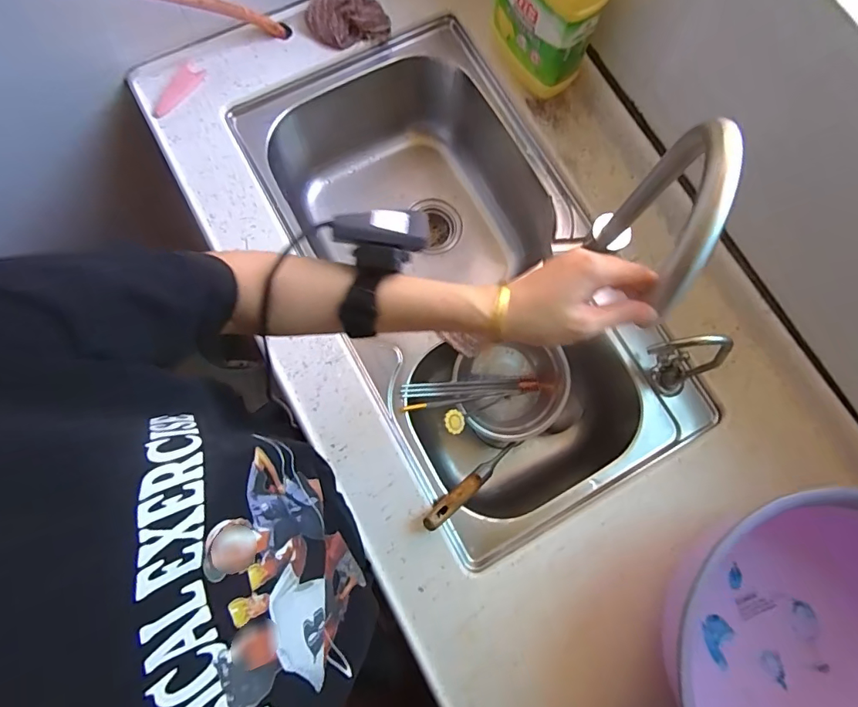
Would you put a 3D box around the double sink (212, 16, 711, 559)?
[{"bbox_3d":[0.046,-0.112,0.772,0.395,0.212,0.723,-28,80,-7],"label":"double sink"}]

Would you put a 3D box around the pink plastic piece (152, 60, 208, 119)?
[{"bbox_3d":[-0.363,-0.379,0.689,0.033,0.011,0.097,35,79,6],"label":"pink plastic piece"}]

